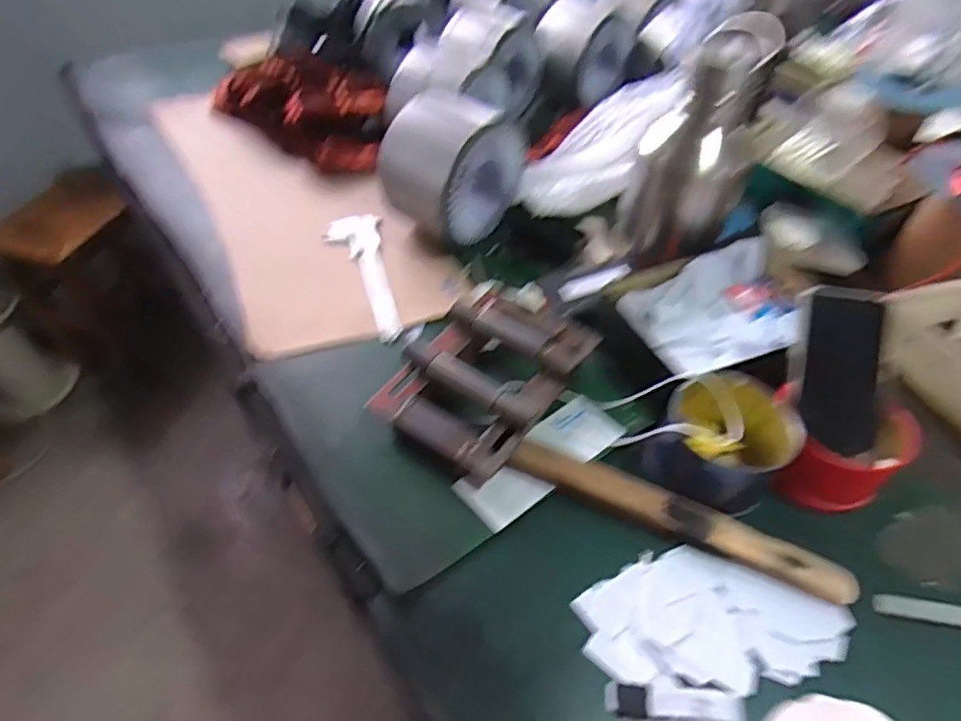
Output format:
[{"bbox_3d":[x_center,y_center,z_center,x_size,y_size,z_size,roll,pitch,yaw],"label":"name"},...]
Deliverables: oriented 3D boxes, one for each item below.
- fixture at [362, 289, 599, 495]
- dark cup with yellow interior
[{"bbox_3d":[0.011,0.009,0.535,0.133,0.046,0.198,30,54,24],"label":"fixture"},{"bbox_3d":[0.208,0.062,0.477,0.100,0.056,0.120,33,55,26],"label":"dark cup with yellow interior"}]

